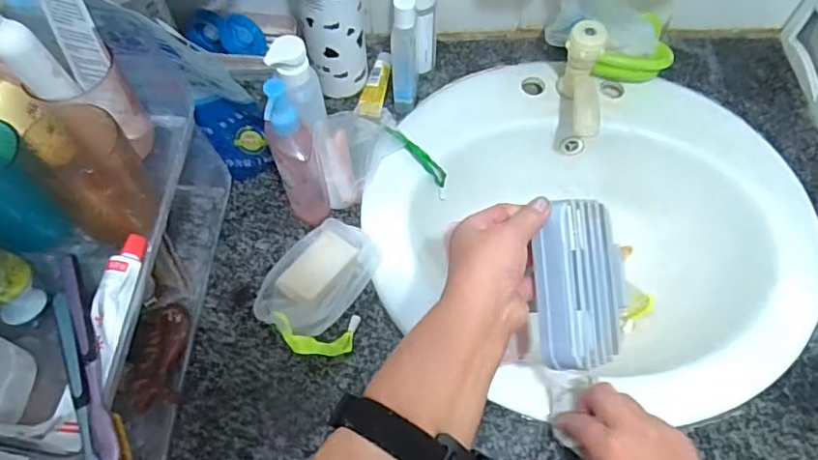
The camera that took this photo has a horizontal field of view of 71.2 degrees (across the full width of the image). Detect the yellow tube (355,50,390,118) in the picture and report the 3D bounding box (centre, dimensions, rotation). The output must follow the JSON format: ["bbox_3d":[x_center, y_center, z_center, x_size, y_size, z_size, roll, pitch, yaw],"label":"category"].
[{"bbox_3d":[-0.042,-0.182,0.720,0.032,0.015,0.105,7,61,5],"label":"yellow tube"}]

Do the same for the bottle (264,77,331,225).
[{"bbox_3d":[-0.108,-0.070,0.551,0.041,0.174,0.052,-16,62,-8],"label":"bottle"}]

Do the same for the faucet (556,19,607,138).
[{"bbox_3d":[0.194,-0.153,0.652,0.039,0.107,0.122,7,61,5],"label":"faucet"}]

